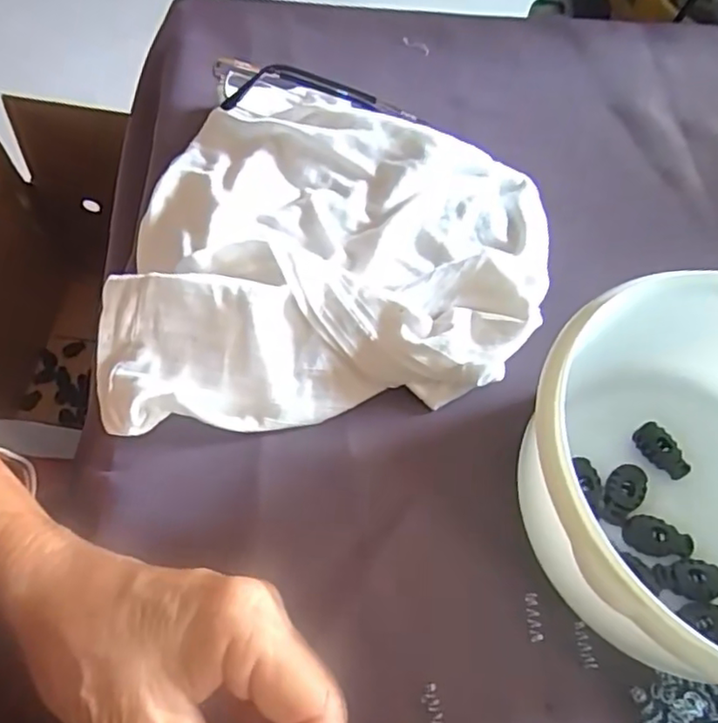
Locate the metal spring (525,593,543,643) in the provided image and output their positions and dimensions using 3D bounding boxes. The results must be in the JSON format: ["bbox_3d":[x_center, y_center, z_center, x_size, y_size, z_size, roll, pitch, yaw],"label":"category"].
[{"bbox_3d":[0.073,0.106,0.257,0.006,0.004,0.018,-2,61,-4],"label":"metal spring"}]

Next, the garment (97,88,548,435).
[{"bbox_3d":[-0.012,-0.060,0.323,0.226,0.038,0.190,0,61,-6],"label":"garment"}]

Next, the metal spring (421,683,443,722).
[{"bbox_3d":[0.029,0.134,0.238,0.006,0.004,0.017,-12,62,-9],"label":"metal spring"}]

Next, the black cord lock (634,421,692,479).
[{"bbox_3d":[0.143,0.043,0.293,0.015,0.007,0.028,-34,69,-22],"label":"black cord lock"}]

